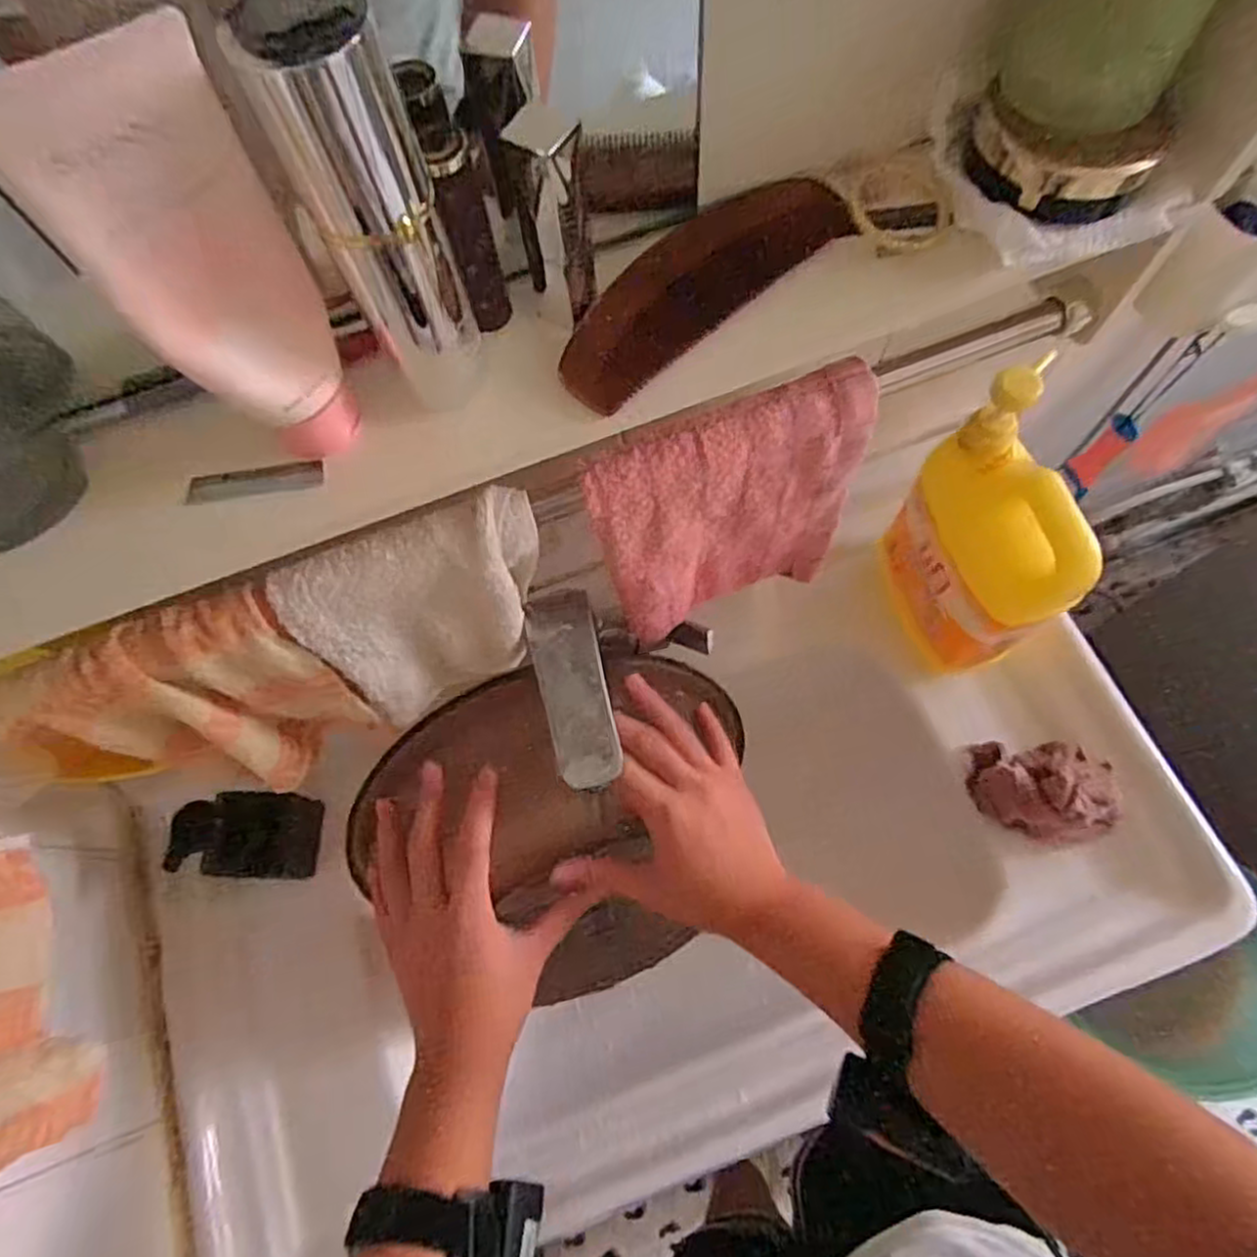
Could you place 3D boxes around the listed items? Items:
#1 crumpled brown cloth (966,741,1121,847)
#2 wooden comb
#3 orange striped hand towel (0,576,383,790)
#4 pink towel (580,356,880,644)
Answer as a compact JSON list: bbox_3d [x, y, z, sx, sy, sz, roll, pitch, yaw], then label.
[{"bbox_3d":[0.338,0.135,0.593,0.109,0.047,0.080,-7,86,37],"label":"crumpled brown cloth"},{"bbox_3d":[0.029,-0.153,0.315,0.144,0.021,0.045,-39,72,-11],"label":"wooden comb"},{"bbox_3d":[-0.245,0.055,0.430,0.156,0.179,0.050,-26,70,-7],"label":"orange striped hand towel"},{"bbox_3d":[0.061,-0.068,0.465,0.163,0.189,0.043,-21,70,-5],"label":"pink towel"}]

